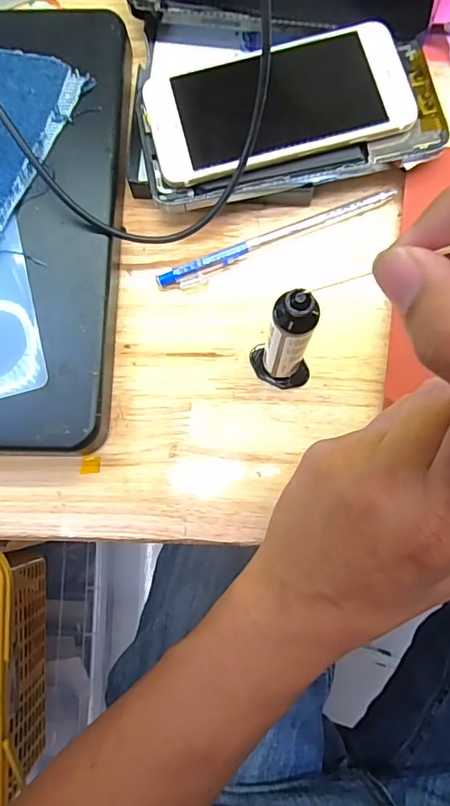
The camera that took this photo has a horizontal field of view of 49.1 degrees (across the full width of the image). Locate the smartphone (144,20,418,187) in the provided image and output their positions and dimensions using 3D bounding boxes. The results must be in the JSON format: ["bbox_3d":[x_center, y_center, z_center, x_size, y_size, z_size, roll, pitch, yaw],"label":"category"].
[{"bbox_3d":[0.028,-0.157,0.261,0.133,0.011,0.065,-13,80,-1],"label":"smartphone"}]

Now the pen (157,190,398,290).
[{"bbox_3d":[0.028,-0.091,0.273,0.136,0.006,0.011,-24,81,-3],"label":"pen"}]

